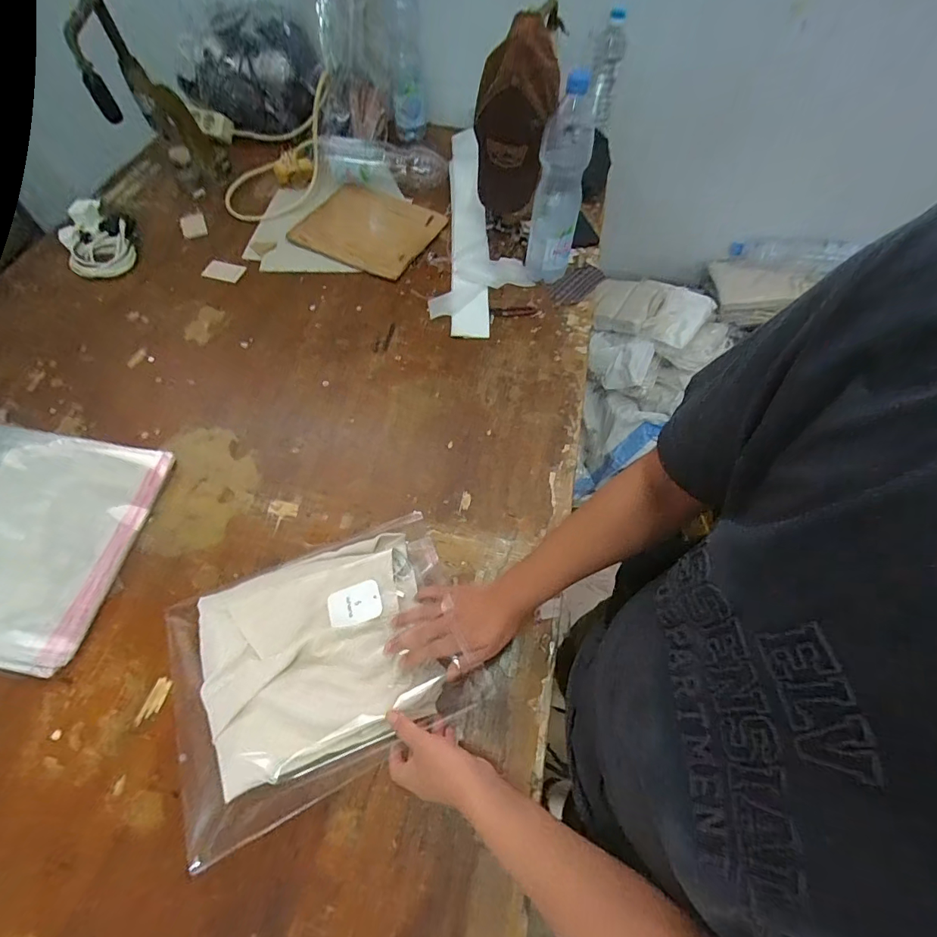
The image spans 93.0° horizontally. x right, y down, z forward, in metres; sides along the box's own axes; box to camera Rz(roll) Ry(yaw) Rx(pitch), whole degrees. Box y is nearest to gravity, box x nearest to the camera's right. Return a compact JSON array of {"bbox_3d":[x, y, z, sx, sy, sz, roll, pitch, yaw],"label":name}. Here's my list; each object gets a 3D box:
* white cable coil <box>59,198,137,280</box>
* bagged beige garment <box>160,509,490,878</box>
[{"bbox_3d":[-0.782,-0.482,0.935,0.135,0.056,0.183,-27,66,-14],"label":"white cable coil"},{"bbox_3d":[-0.187,0.226,0.565,0.377,0.047,0.268,-22,65,-12],"label":"bagged beige garment"}]

